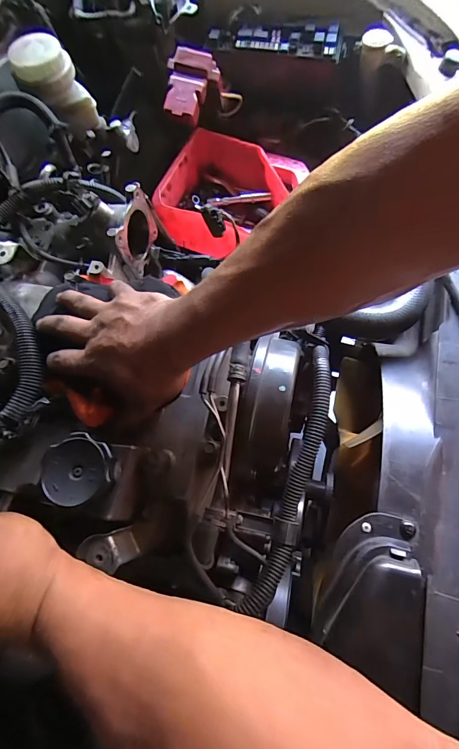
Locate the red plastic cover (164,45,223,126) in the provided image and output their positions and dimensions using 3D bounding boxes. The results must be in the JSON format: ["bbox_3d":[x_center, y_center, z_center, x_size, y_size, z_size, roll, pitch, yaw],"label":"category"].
[{"bbox_3d":[-0.059,-0.435,0.539,0.080,0.040,0.094,11,71,6],"label":"red plastic cover"}]

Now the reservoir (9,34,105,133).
[{"bbox_3d":[-0.251,-0.416,0.525,0.082,0.101,0.073,-28,72,-7],"label":"reservoir"}]

